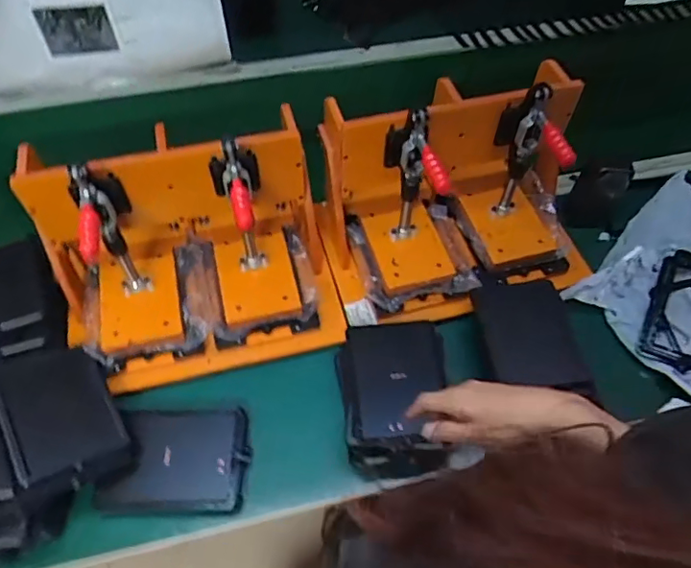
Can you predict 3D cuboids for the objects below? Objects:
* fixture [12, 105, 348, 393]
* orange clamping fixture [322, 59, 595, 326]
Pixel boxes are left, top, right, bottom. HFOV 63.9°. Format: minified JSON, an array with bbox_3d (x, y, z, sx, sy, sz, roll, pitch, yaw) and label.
[{"bbox_3d":[-0.195,-0.042,0.718,0.385,0.247,0.225,-13,57,-9],"label":"fixture"},{"bbox_3d":[0.159,-0.124,0.763,0.347,0.254,0.226,-10,56,-8],"label":"orange clamping fixture"}]

